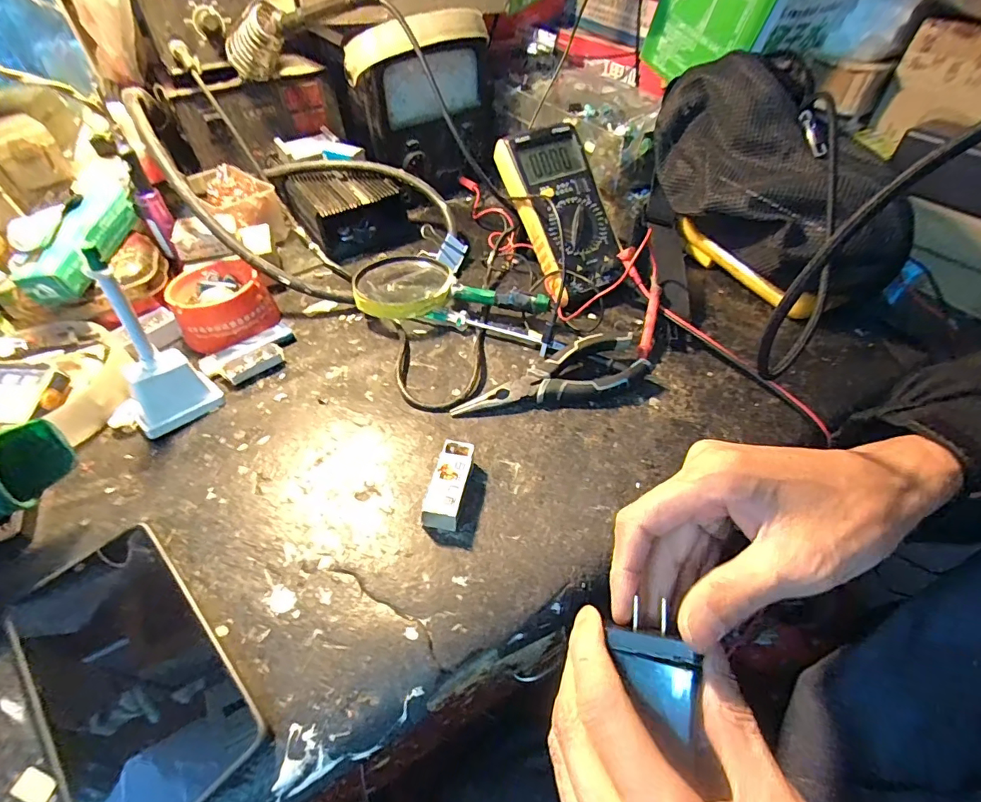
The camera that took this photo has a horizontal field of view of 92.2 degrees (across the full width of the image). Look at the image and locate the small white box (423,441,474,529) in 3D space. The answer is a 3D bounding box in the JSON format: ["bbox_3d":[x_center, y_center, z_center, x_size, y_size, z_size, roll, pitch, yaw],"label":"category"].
[{"bbox_3d":[-0.026,0.055,0.314,0.022,0.021,0.060,7,47,8],"label":"small white box"}]

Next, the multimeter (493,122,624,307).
[{"bbox_3d":[0.073,-0.182,0.453,0.081,0.033,0.162,-23,91,-14],"label":"multimeter"}]

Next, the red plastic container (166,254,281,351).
[{"bbox_3d":[-0.253,-0.092,0.444,0.080,0.043,0.088,-29,53,-23],"label":"red plastic container"}]

